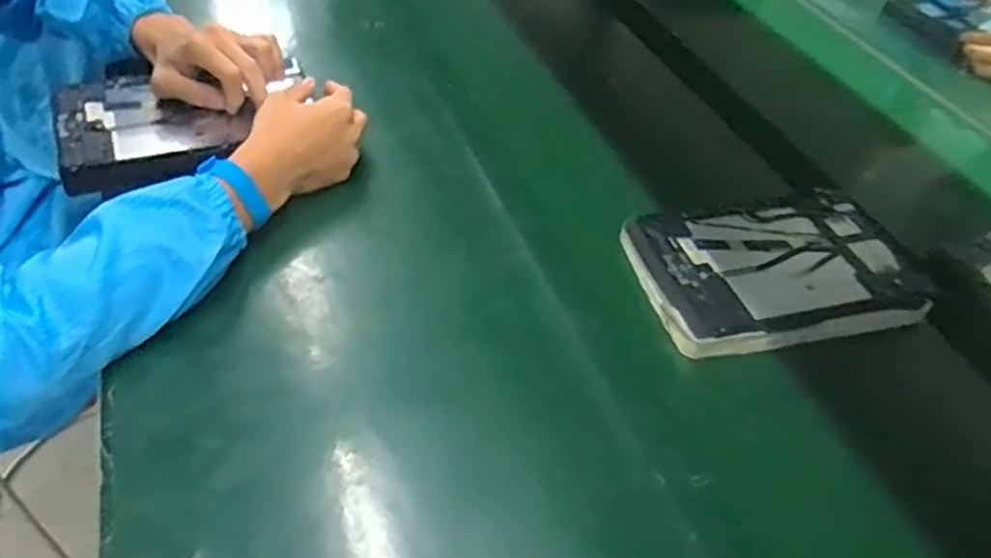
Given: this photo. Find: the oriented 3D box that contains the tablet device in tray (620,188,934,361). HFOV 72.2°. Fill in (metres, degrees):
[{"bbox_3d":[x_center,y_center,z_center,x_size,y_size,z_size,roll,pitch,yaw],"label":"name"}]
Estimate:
[{"bbox_3d":[0.260,-0.013,0.639,0.256,0.025,0.169,-11,49,-16],"label":"tablet device in tray"}]

